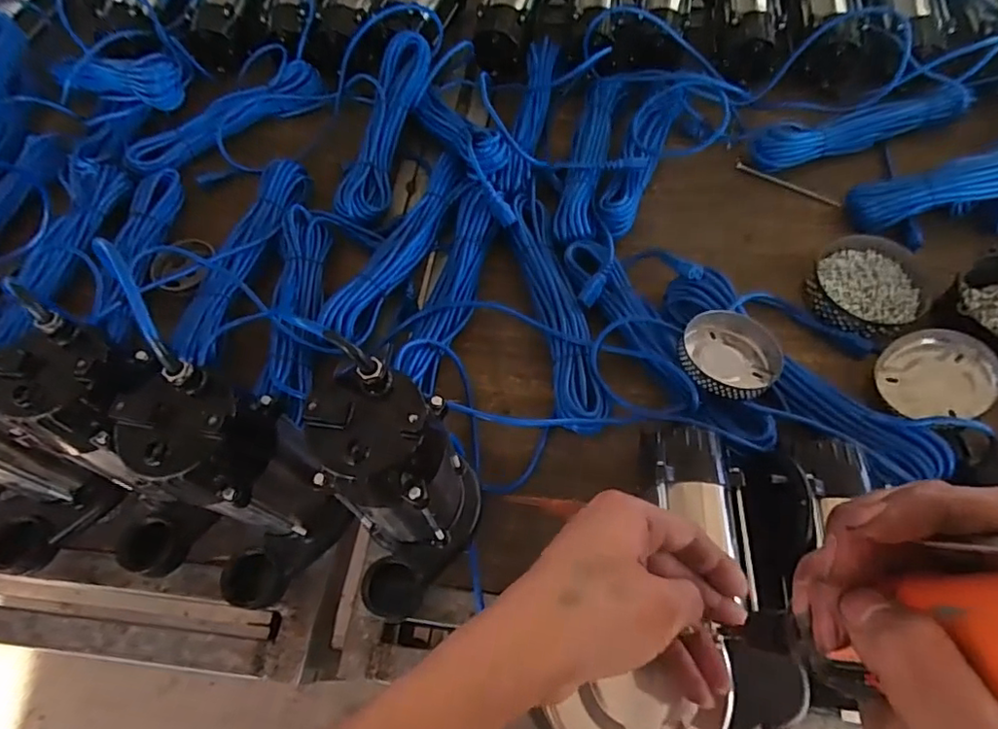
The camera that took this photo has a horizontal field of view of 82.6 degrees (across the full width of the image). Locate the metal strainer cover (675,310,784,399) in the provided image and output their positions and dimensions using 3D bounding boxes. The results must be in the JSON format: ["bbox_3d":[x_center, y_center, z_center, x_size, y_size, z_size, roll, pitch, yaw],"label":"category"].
[{"bbox_3d":[0.257,-0.009,0.634,0.105,0.044,0.108,24,66,15],"label":"metal strainer cover"}]

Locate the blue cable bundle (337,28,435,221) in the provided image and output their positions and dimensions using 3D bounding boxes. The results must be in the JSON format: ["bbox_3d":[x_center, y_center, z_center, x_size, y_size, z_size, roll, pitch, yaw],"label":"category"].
[{"bbox_3d":[-0.173,-0.364,0.866,0.077,0.078,0.341,9,63,8],"label":"blue cable bundle"}]

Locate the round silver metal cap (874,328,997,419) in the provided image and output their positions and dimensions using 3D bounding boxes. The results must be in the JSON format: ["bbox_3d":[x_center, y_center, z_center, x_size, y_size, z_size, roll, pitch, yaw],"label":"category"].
[{"bbox_3d":[0.480,0.008,0.623,0.106,0.024,0.099,-17,60,33],"label":"round silver metal cap"}]

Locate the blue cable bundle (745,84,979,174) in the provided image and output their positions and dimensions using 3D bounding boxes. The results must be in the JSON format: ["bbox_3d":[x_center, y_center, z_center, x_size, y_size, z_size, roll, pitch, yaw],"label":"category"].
[{"bbox_3d":[0.538,-0.349,0.840,0.345,0.048,0.056,-14,62,-4],"label":"blue cable bundle"}]

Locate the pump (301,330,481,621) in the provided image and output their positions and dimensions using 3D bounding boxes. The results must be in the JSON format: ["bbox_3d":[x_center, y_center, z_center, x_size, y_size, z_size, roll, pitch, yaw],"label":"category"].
[{"bbox_3d":[-0.084,0.109,0.467,0.100,0.243,0.166,13,63,10],"label":"pump"}]

